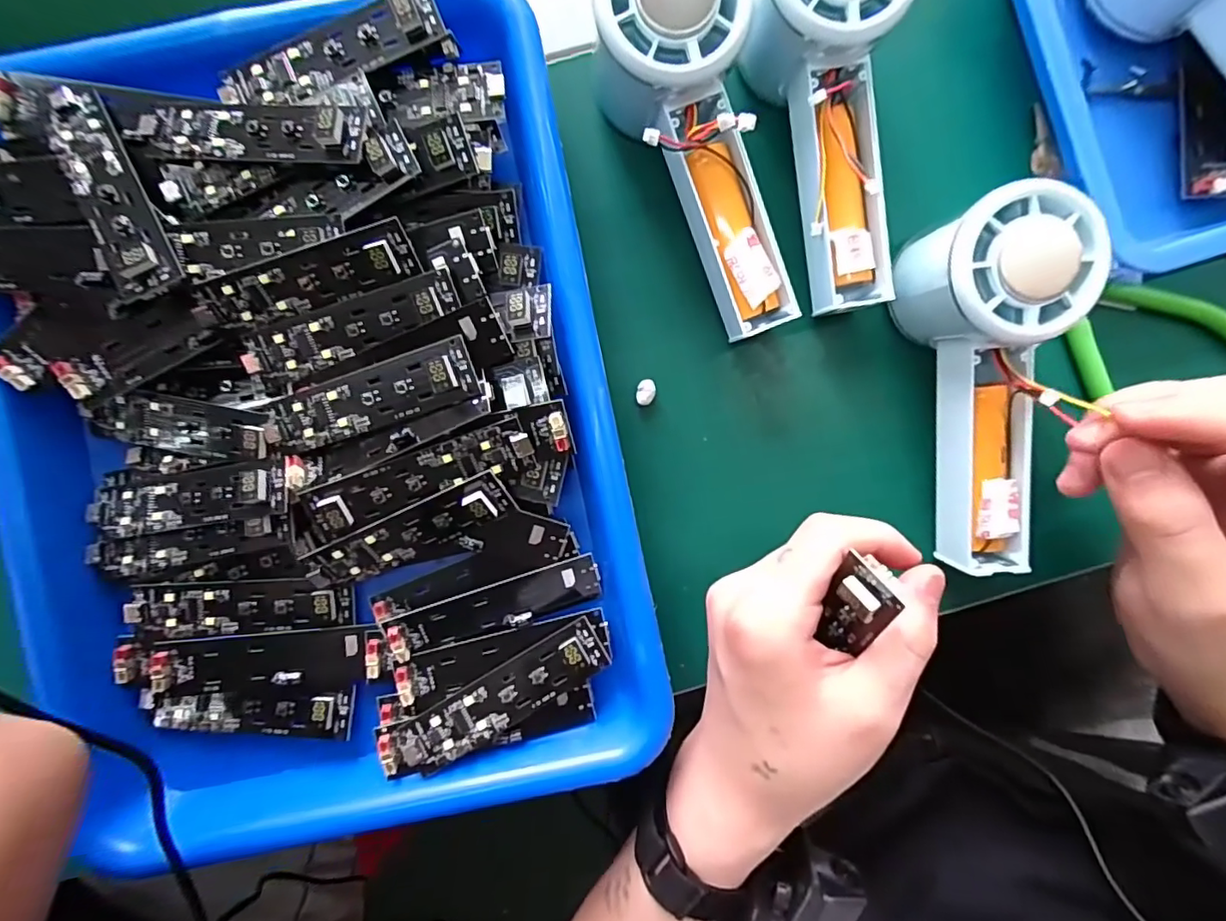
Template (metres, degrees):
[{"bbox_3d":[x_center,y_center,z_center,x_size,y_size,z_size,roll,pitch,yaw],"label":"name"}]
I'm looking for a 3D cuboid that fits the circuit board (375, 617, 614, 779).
[{"bbox_3d":[-0.050,0.103,0.243,0.101,0.010,0.024,-28,89,-1],"label":"circuit board"}]

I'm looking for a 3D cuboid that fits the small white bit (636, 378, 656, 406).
[{"bbox_3d":[0.015,-0.032,0.262,0.009,0.004,0.012,9,89,0],"label":"small white bit"}]

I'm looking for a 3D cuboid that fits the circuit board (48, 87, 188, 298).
[{"bbox_3d":[-0.197,-0.107,0.223,0.022,0.004,0.094,-27,81,-11],"label":"circuit board"}]

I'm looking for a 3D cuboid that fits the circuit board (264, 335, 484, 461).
[{"bbox_3d":[-0.097,-0.023,0.226,0.090,0.009,0.025,-17,100,10],"label":"circuit board"}]

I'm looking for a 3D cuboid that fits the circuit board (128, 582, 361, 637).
[{"bbox_3d":[-0.159,0.063,0.246,0.090,0.013,0.024,-3,89,0],"label":"circuit board"}]

